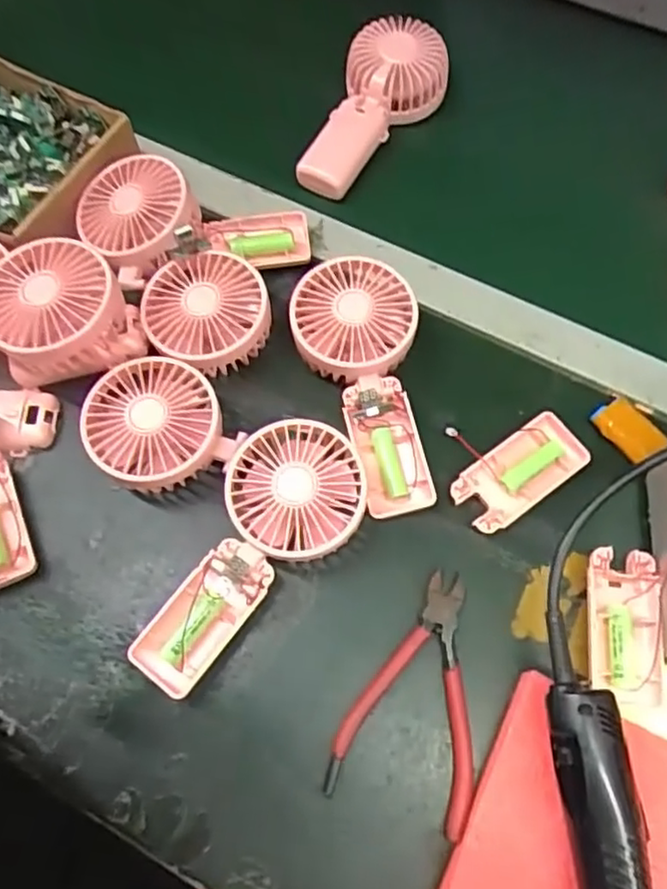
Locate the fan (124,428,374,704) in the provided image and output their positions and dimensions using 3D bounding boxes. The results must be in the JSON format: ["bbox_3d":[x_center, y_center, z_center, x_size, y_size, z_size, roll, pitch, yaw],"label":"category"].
[{"bbox_3d":[-0.053,0.070,0.427,0.089,0.034,0.188,35,84,14],"label":"fan"}]

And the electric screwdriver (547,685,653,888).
[{"bbox_3d":[0.145,0.249,0.336,0.037,0.041,0.240,-4,67,-2],"label":"electric screwdriver"}]

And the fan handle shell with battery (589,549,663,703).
[{"bbox_3d":[0.183,0.114,0.418,0.044,0.019,0.091,6,67,3],"label":"fan handle shell with battery"}]

